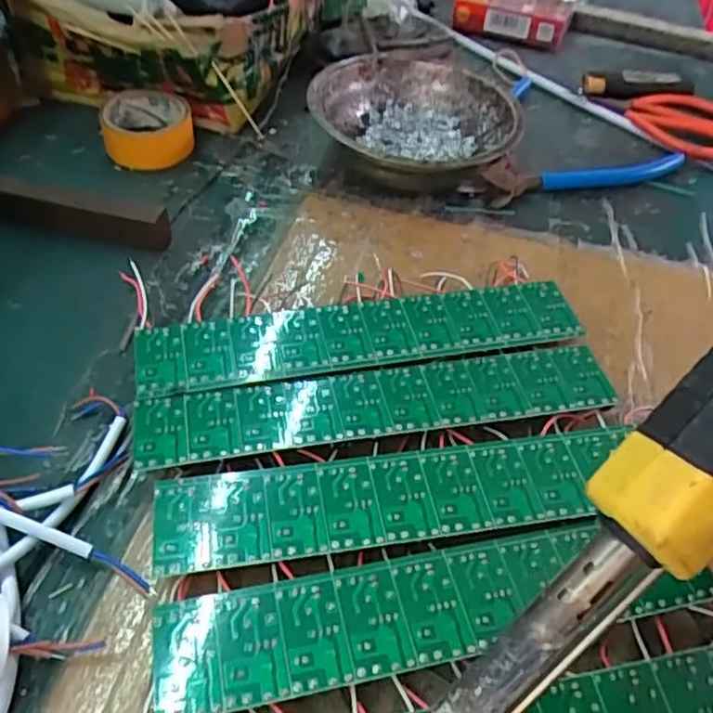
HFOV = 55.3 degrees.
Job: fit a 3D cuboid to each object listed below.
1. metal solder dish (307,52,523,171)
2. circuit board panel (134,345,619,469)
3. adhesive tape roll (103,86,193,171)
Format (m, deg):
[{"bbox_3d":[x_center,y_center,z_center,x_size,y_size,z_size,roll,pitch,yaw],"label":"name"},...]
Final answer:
[{"bbox_3d":[0.034,-0.139,0.417,0.120,0.043,0.118,1,51,-1],"label":"metal solder dish"},{"bbox_3d":[0.011,0.019,0.287,0.198,0.004,0.035,-6,47,-12],"label":"circuit board panel"},{"bbox_3d":[-0.129,-0.143,0.422,0.052,0.023,0.047,-14,53,-13],"label":"adhesive tape roll"}]

